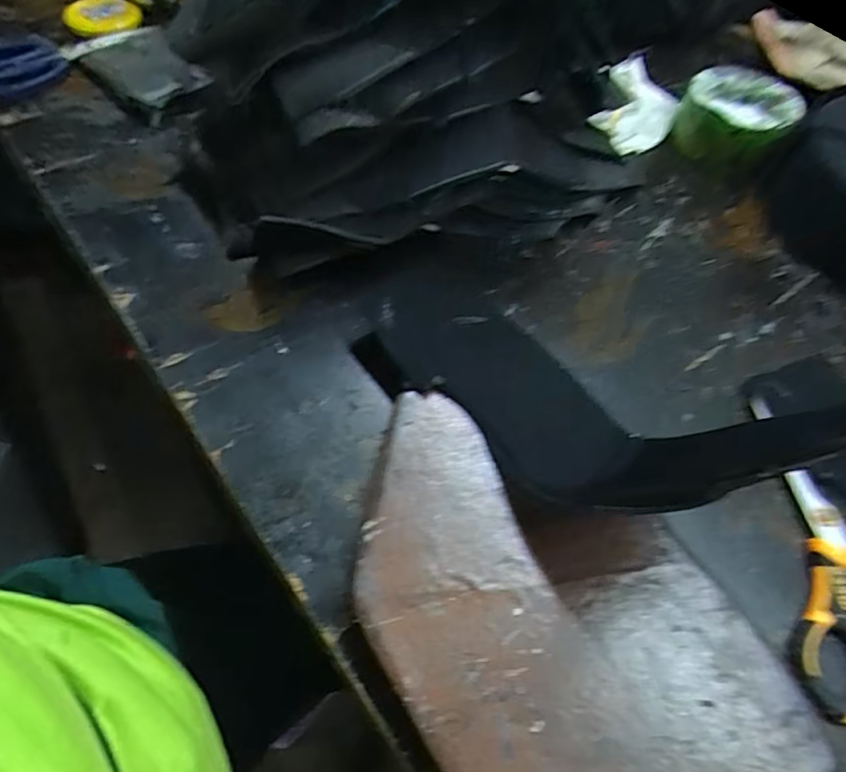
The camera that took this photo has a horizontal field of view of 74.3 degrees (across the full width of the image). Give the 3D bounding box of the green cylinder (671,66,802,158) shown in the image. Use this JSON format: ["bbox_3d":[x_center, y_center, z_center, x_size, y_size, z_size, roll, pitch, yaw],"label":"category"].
[{"bbox_3d":[0.282,-0.241,0.513,0.072,0.056,0.092,-30,64,-21],"label":"green cylinder"}]

